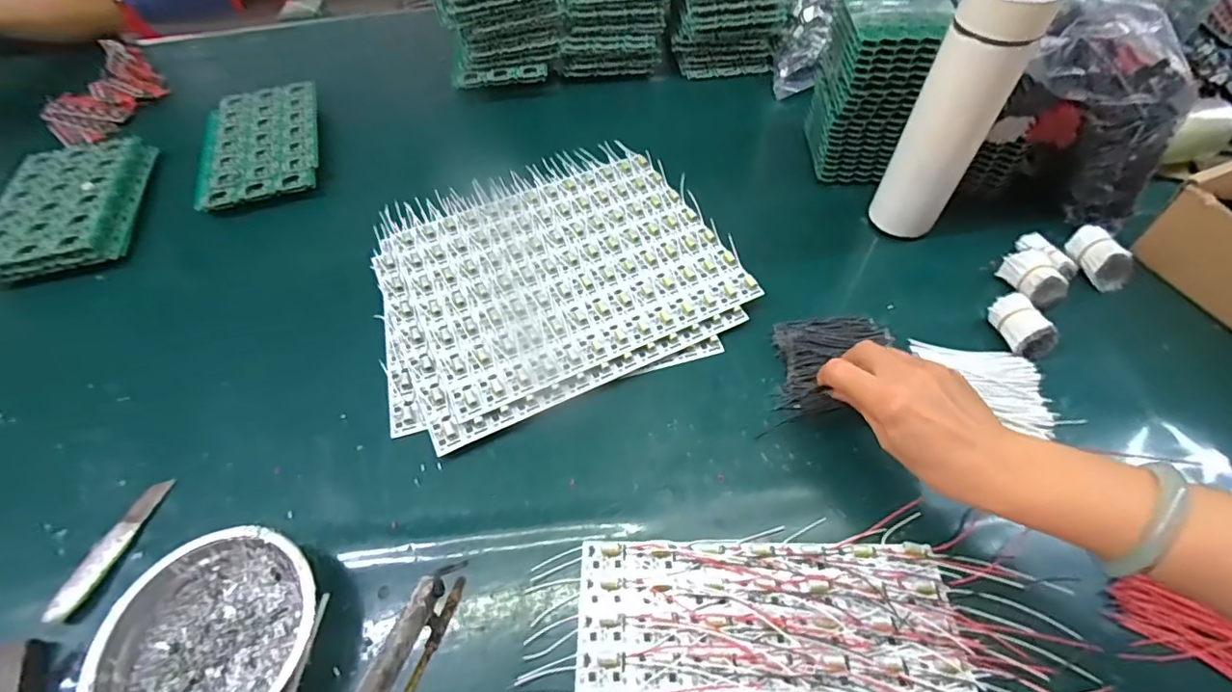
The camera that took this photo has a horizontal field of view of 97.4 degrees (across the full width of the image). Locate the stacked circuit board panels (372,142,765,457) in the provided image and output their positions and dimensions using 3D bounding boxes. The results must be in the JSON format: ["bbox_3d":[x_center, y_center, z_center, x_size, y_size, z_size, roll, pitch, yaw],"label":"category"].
[{"bbox_3d":[-0.065,-0.081,0.535,0.309,0.029,0.289,-23,57,-14],"label":"stacked circuit board panels"}]

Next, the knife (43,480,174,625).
[{"bbox_3d":[-0.370,0.146,0.398,0.021,0.017,0.104,7,55,7],"label":"knife"}]

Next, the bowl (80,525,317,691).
[{"bbox_3d":[-0.252,0.185,0.344,0.126,0.047,0.125,-1,55,1],"label":"bowl"}]

